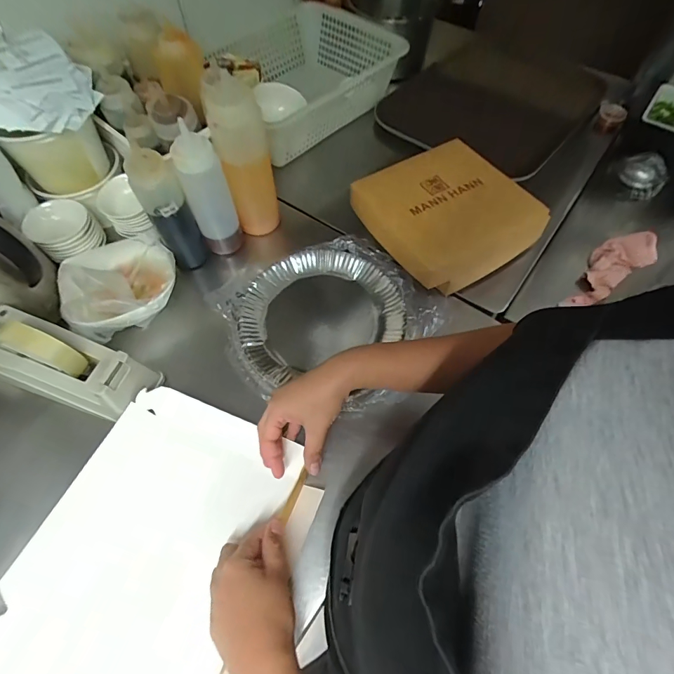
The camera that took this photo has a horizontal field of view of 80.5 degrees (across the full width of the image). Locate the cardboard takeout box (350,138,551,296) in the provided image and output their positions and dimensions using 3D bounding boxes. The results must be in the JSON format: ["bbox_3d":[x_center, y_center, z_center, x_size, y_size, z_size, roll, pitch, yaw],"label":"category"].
[{"bbox_3d":[0.164,-0.192,0.614,0.225,0.081,0.214,-28,64,-16],"label":"cardboard takeout box"}]

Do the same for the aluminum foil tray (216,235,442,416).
[{"bbox_3d":[-0.008,-0.020,0.553,0.268,0.029,0.258,-27,64,-15],"label":"aluminum foil tray"}]

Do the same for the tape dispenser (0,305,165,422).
[{"bbox_3d":[-0.337,0.032,0.486,0.205,0.097,0.078,17,61,9],"label":"tape dispenser"}]

